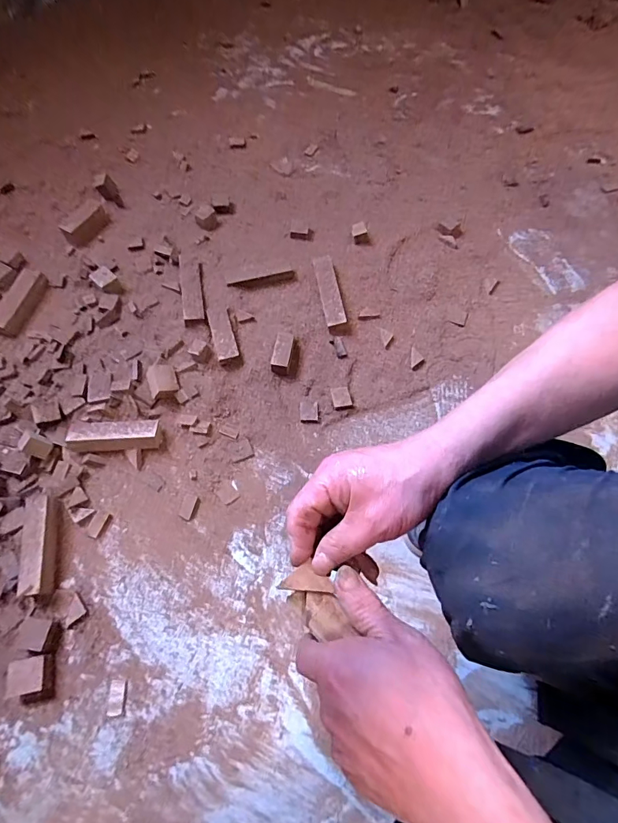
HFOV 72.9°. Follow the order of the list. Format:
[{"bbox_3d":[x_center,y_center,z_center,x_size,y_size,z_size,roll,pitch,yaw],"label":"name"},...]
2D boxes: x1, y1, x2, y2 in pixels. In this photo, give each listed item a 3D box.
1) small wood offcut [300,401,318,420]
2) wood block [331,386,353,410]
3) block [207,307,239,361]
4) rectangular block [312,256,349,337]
[{"bbox_3d":[0.000,-0.001,0.713,0.030,0.006,0.036,-2,66,-4],"label":"small wood offcut"},{"bbox_3d":[0.056,-0.024,0.721,0.032,0.013,0.041,-8,67,-7],"label":"wood block"},{"bbox_3d":[-0.155,-0.140,0.757,0.037,0.019,0.110,-14,67,-9],"label":"block"},{"bbox_3d":[0.041,-0.225,0.799,0.040,0.027,0.171,-8,67,-7],"label":"rectangular block"}]

